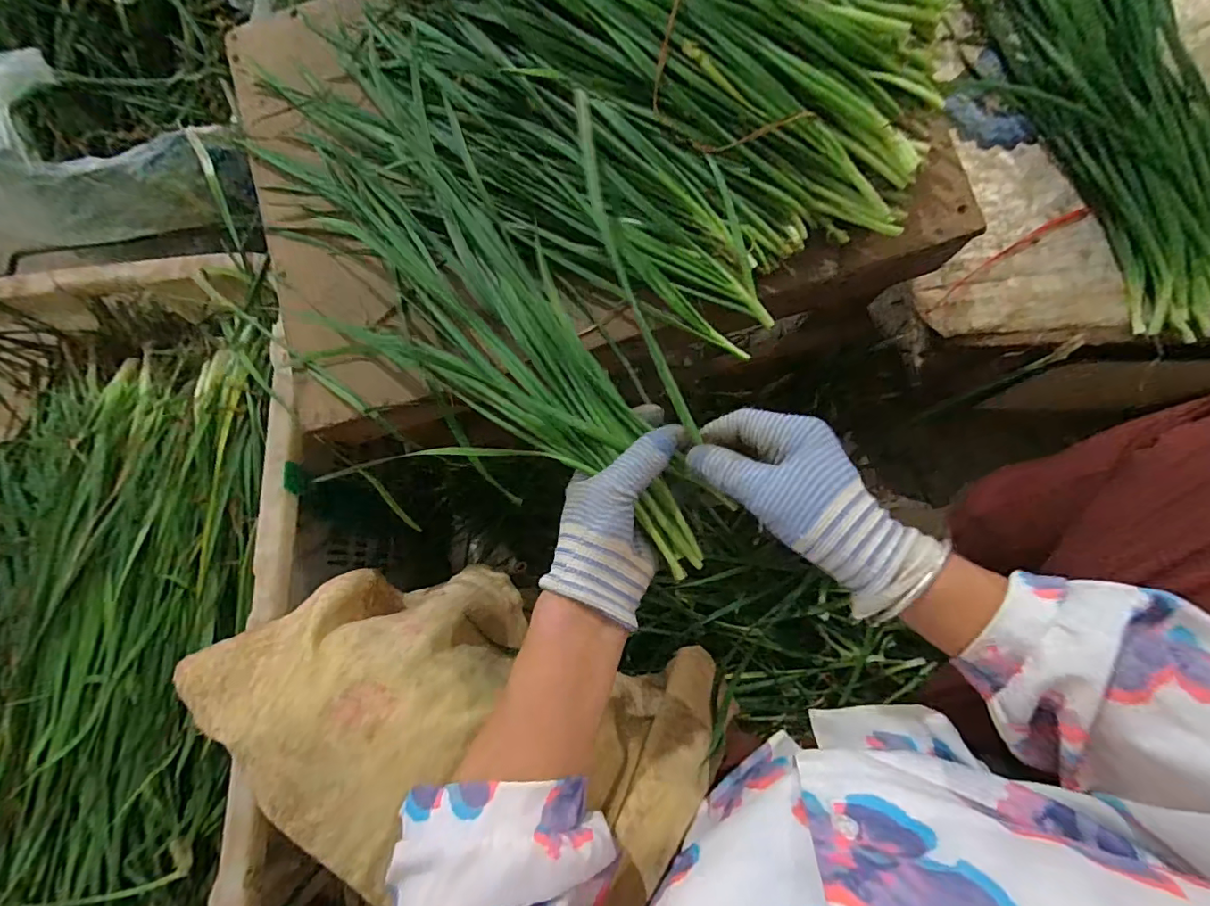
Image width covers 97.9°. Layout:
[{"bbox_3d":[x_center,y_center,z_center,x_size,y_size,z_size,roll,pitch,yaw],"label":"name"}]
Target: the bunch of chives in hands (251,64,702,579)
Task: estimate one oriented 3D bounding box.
[{"bbox_3d":[-0.100,-0.147,0.411,0.224,0.075,0.541,-40,73,-3],"label":"bunch of chives in hands"}]

